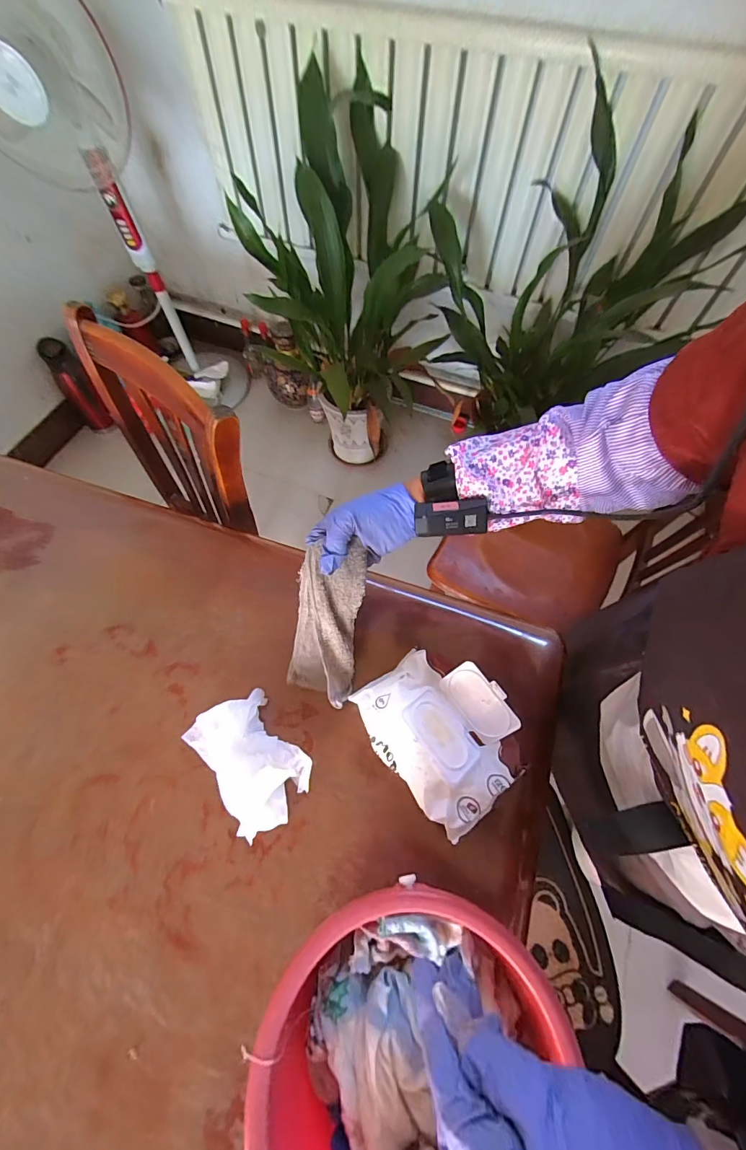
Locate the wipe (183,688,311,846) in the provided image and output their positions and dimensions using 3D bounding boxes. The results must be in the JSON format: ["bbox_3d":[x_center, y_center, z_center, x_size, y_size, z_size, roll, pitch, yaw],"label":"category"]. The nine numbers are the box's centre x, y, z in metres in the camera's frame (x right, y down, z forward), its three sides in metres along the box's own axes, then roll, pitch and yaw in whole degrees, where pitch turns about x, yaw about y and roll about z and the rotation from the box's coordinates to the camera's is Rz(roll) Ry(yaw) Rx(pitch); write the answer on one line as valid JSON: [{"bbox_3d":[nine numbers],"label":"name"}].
[{"bbox_3d":[-0.143,0.208,0.476,0.100,0.057,0.147,-36,70,-17],"label":"wipe"}]

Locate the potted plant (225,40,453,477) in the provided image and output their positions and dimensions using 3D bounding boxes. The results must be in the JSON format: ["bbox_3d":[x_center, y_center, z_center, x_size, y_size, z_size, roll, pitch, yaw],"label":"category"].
[{"bbox_3d":[-0.081,-0.725,1.200,0.488,0.886,0.494,-6,64,-4],"label":"potted plant"}]

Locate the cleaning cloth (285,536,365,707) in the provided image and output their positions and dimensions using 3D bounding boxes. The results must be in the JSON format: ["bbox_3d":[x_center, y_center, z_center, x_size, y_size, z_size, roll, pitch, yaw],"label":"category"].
[{"bbox_3d":[-0.054,0.063,0.479,0.076,0.195,0.050,14,29,6],"label":"cleaning cloth"}]

